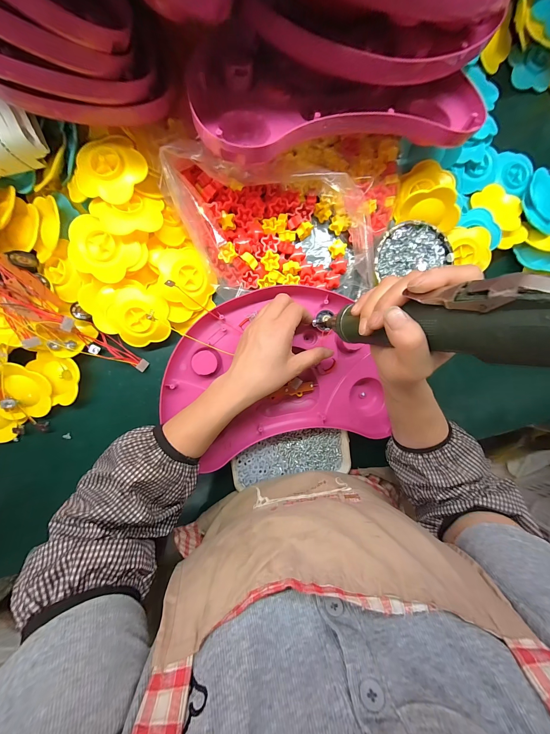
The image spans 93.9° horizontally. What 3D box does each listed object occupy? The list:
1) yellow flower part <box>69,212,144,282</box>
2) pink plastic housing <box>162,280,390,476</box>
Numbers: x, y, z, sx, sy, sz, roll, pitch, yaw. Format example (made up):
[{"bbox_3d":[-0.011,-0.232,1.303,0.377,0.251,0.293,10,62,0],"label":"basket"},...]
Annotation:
[{"bbox_3d":[-0.207,-0.137,0.311,0.079,0.017,0.063,27,98,-18],"label":"yellow flower part"},{"bbox_3d":[0.009,0.006,0.362,0.324,0.035,0.226,-10,94,-5],"label":"pink plastic housing"}]

